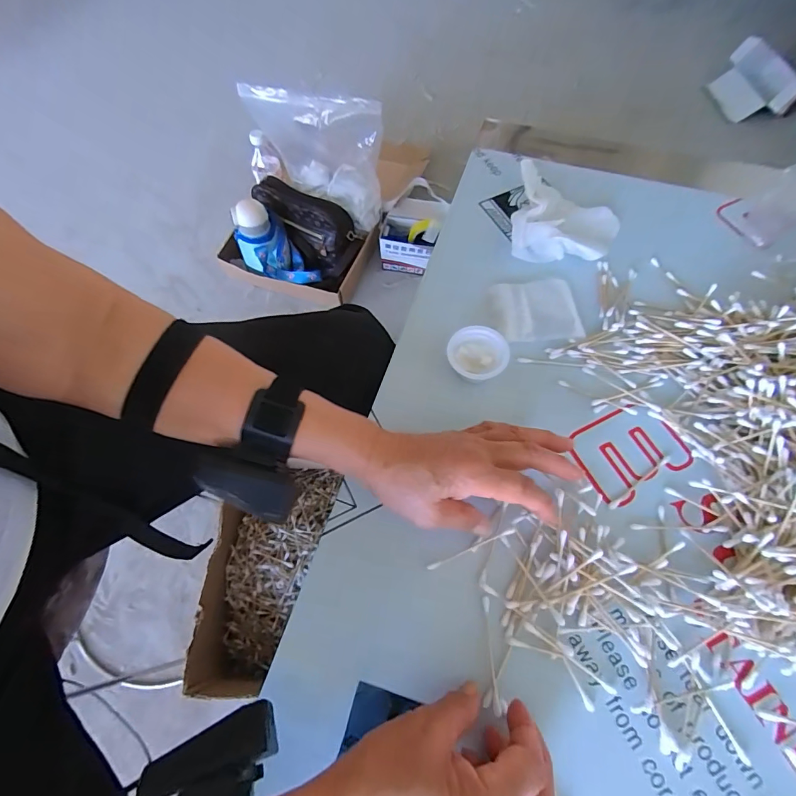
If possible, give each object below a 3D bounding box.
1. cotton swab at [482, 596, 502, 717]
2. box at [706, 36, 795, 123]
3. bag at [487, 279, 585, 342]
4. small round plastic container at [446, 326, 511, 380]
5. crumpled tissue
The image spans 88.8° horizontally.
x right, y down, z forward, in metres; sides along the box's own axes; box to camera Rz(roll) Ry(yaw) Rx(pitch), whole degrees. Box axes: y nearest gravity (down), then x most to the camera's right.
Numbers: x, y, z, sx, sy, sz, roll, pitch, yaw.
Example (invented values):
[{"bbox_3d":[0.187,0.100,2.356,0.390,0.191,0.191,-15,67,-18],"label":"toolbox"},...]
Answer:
[{"bbox_3d":[0.067,0.184,0.293,0.005,0.004,0.072,-2,65,0],"label":"cotton swab"},{"bbox_3d":[1.049,-0.925,1.204,0.054,0.164,0.258,-8,70,-46],"label":"box"},{"bbox_3d":[0.137,-0.088,0.407,0.082,0.005,0.070,-5,66,-1],"label":"bag"},{"bbox_3d":[0.074,-0.039,0.374,0.049,0.023,0.052,0,66,1],"label":"small round plastic container"},{"bbox_3d":[0.186,-0.203,0.447,0.113,0.026,0.134,14,67,7],"label":"crumpled tissue"}]

